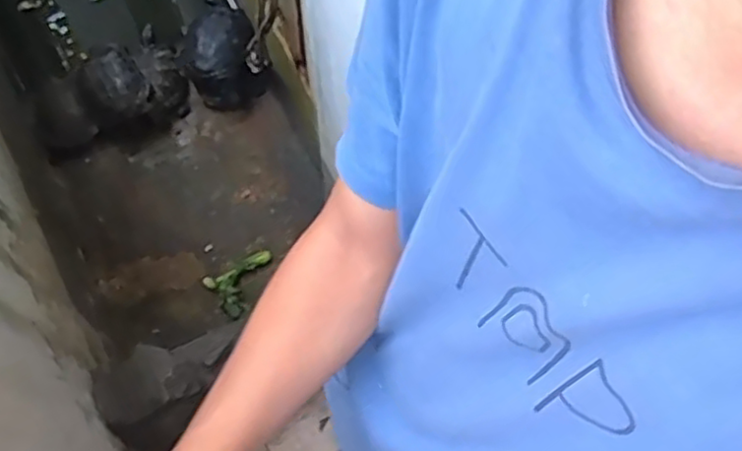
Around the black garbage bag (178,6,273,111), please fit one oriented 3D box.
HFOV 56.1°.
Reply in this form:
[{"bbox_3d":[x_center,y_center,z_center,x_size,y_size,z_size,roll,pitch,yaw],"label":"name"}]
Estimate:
[{"bbox_3d":[-0.388,-0.429,1.812,0.190,0.174,0.227,-26,71,-11],"label":"black garbage bag"}]

